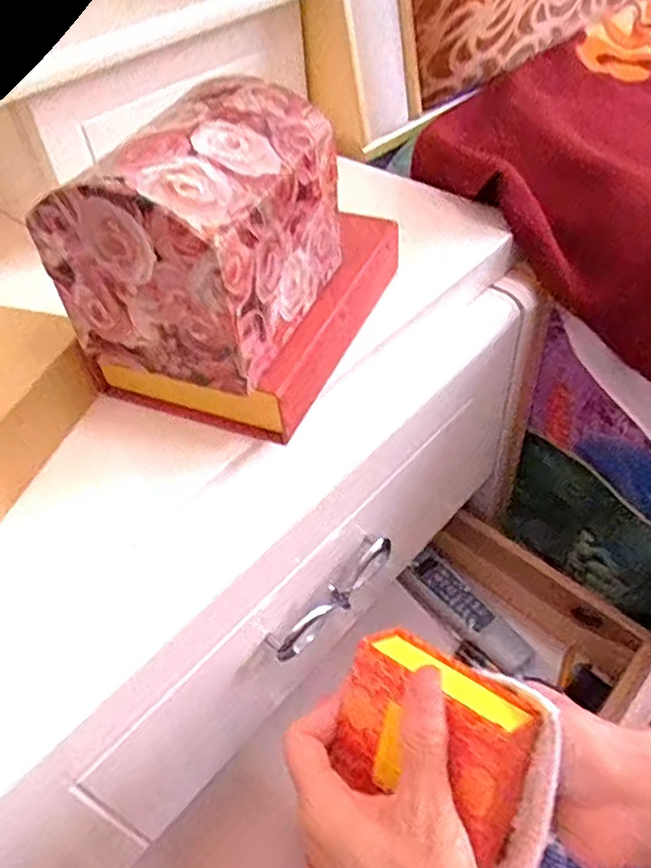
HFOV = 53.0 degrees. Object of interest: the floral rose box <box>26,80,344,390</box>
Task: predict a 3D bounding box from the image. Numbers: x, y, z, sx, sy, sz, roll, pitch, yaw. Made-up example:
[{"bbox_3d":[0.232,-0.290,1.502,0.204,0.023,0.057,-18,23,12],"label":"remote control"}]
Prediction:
[{"bbox_3d":[-0.059,-0.098,0.328,0.094,0.109,0.121,15,49,17],"label":"floral rose box"}]

